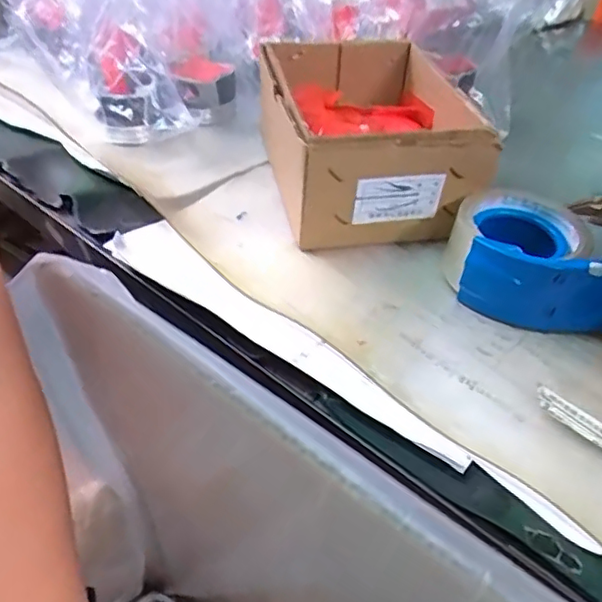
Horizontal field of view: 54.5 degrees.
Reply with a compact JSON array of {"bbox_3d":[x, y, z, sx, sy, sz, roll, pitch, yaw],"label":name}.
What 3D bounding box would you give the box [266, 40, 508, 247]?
[{"bbox_3d":[0.054,-0.146,0.512,0.150,0.094,0.204,-7,45,-11],"label":"box"}]

